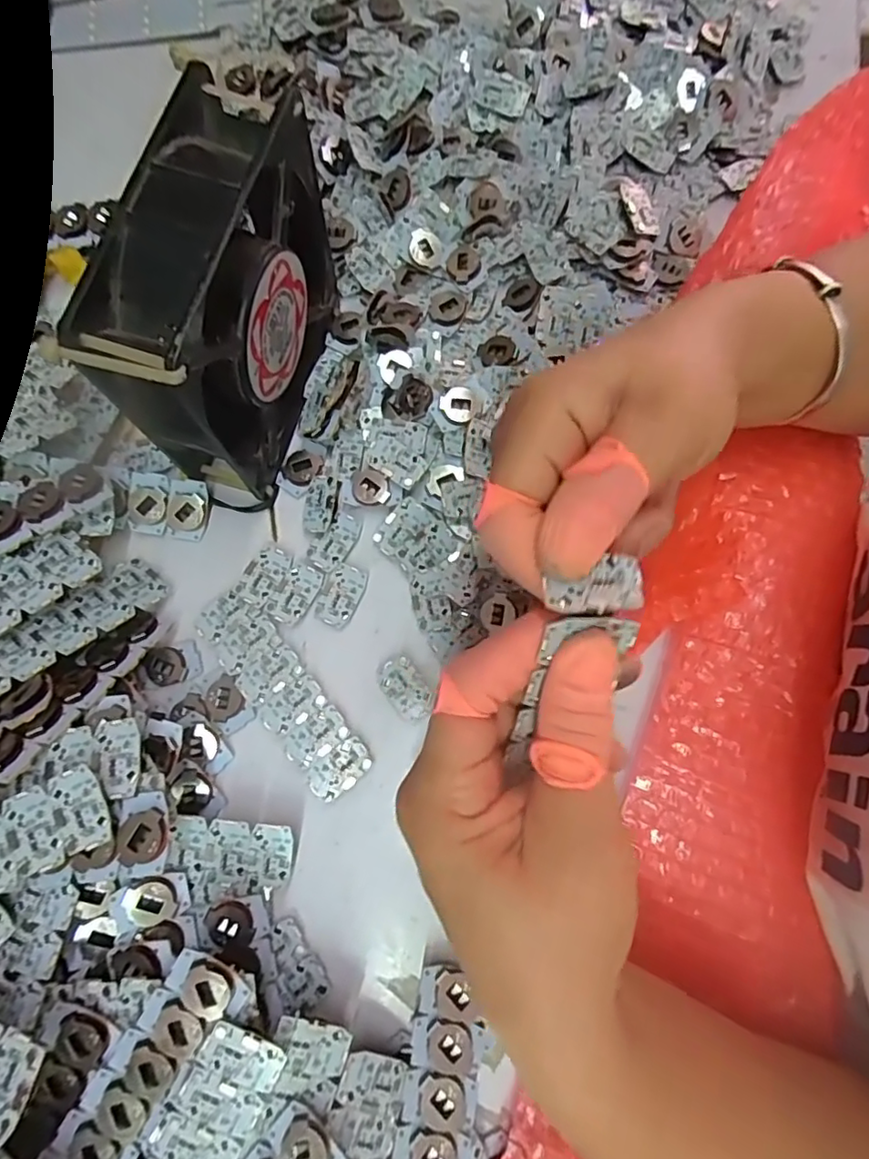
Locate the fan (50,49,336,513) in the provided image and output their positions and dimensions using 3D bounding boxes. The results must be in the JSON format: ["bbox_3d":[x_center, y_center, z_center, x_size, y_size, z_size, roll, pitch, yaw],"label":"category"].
[{"bbox_3d":[-0.085,-0.109,0.238,0.048,0.108,0.128,13,79,2],"label":"fan"}]

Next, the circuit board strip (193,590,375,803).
[{"bbox_3d":[-0.071,0.052,0.269,0.030,0.005,0.107,-37,81,-8],"label":"circuit board strip"}]

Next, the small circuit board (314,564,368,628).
[{"bbox_3d":[-0.045,0.008,0.278,0.018,0.004,0.030,23,79,4],"label":"small circuit board"}]

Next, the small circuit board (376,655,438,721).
[{"bbox_3d":[-0.013,0.051,0.270,0.019,0.004,0.031,-40,82,-8],"label":"small circuit board"}]

